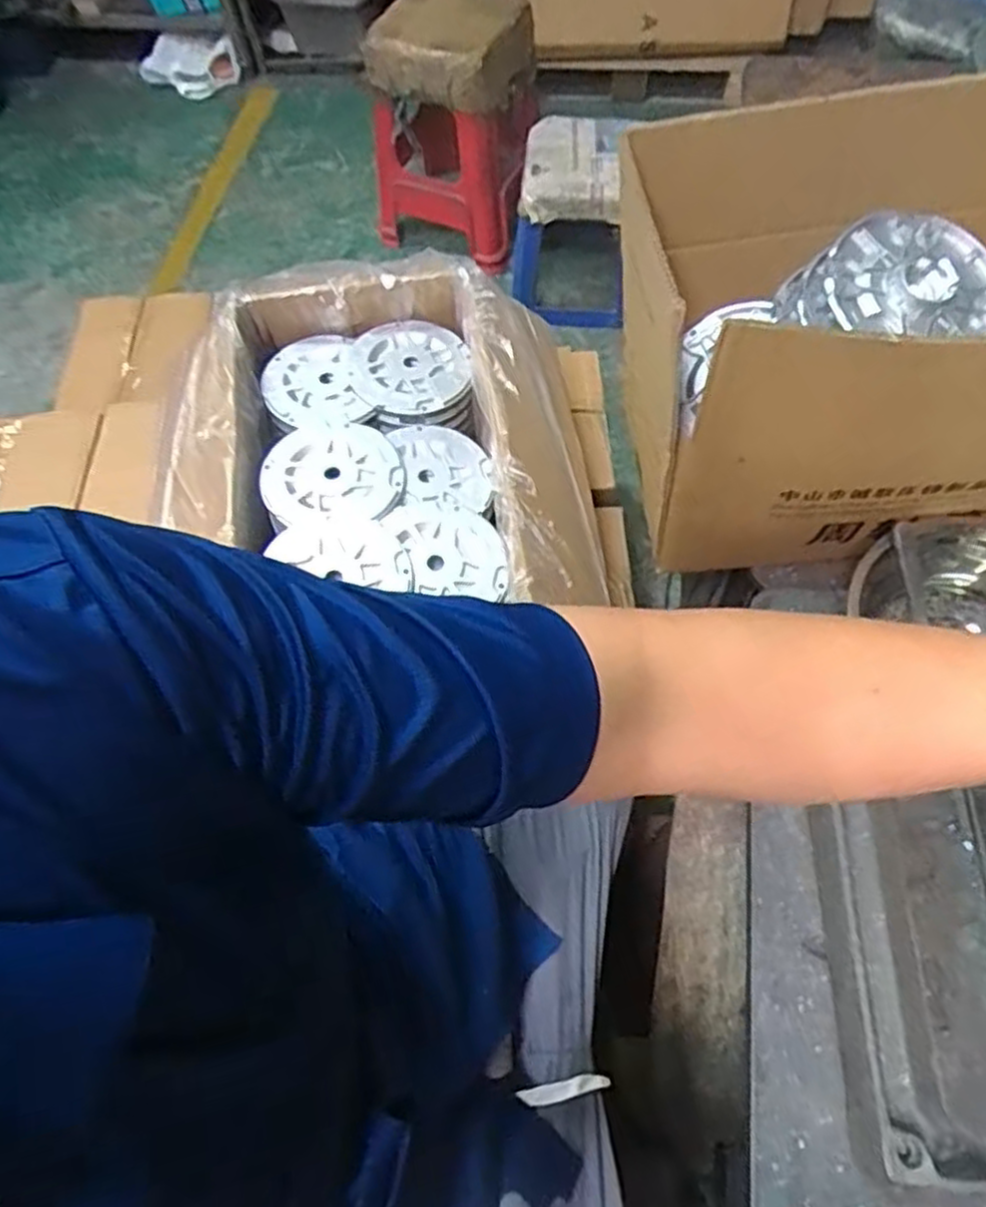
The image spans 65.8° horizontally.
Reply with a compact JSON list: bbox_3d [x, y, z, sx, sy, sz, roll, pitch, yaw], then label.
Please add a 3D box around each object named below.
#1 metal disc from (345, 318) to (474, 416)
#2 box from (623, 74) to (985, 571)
[{"bbox_3d":[-0.093,-0.266,0.851,0.132,0.017,0.131,-1,63,3],"label":"metal disc"},{"bbox_3d":[0.370,-0.232,0.690,0.448,0.305,0.303,-6,63,0],"label":"box"}]

